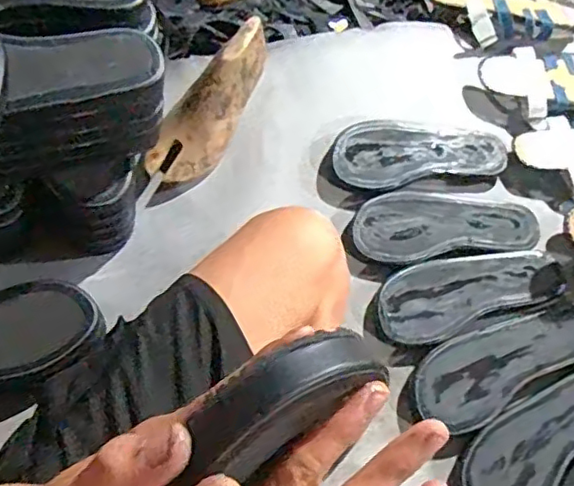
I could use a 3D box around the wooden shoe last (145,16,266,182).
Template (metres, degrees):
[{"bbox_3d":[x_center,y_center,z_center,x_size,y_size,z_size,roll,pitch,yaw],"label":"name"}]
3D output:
[{"bbox_3d":[-0.090,-0.173,0.749,0.071,0.090,0.236,32,86,12],"label":"wooden shoe last"}]

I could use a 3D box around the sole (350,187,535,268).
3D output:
[{"bbox_3d":[0.199,-0.023,0.745,0.235,0.032,0.091,-6,66,-5],"label":"sole"}]

